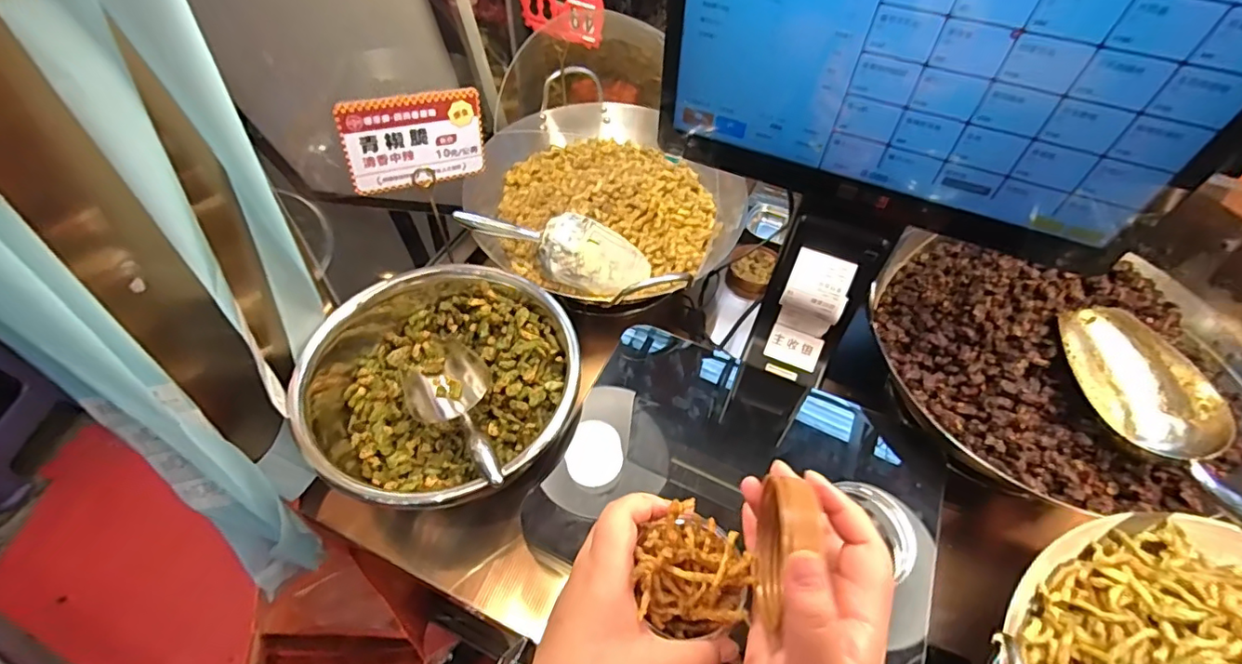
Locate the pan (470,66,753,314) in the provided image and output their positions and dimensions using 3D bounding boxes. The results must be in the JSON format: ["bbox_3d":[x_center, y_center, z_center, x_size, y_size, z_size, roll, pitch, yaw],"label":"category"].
[{"bbox_3d":[-0.016,-0.201,0.769,0.331,0.116,0.298,-3,52,-5],"label":"pan"}]

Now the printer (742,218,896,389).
[{"bbox_3d":[0.200,-0.031,0.568,0.090,0.173,0.068,20,54,13],"label":"printer"}]

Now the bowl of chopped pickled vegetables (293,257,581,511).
[{"bbox_3d":[-0.207,0.053,0.612,0.315,0.094,0.277,32,57,21],"label":"bowl of chopped pickled vegetables"}]

